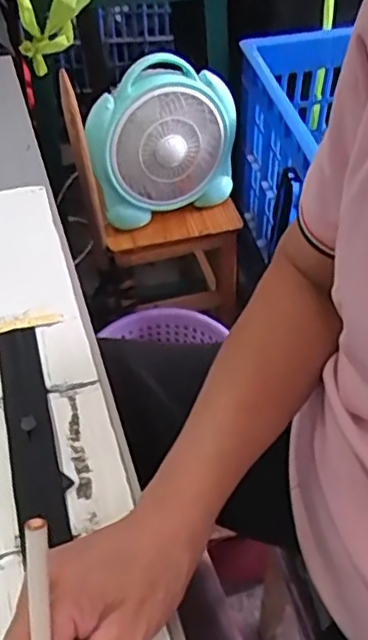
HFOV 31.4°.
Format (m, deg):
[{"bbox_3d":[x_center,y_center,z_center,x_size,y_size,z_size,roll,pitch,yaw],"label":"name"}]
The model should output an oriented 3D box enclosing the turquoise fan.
[{"bbox_3d":[-0.036,-0.279,1.027,0.234,0.225,0.092,-21,51,-17],"label":"turquoise fan"}]

